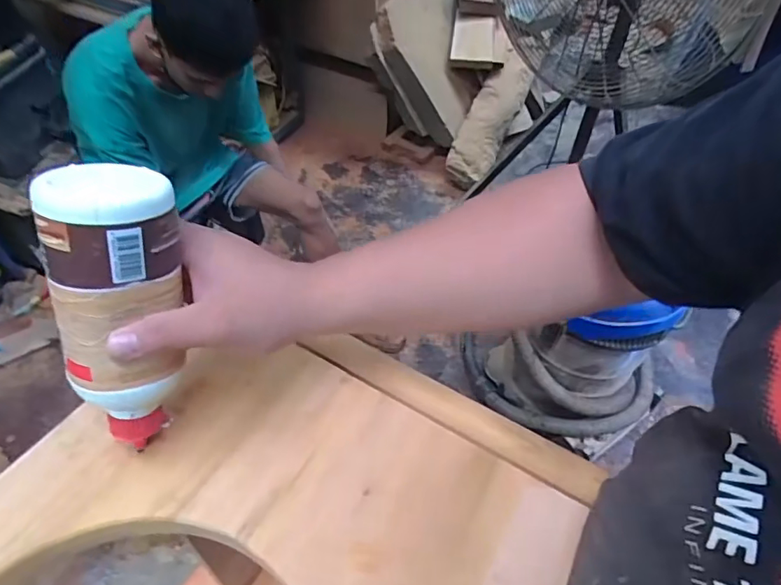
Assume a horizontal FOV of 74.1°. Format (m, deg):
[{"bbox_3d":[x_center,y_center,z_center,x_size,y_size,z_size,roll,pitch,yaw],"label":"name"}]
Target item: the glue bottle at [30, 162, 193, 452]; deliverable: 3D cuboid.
[{"bbox_3d":[-0.166,0.023,0.325,0.063,0.192,0.060,9,24,6],"label":"glue bottle"}]

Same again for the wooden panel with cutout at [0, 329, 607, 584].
[{"bbox_3d":[-0.138,0.229,0.293,0.371,0.031,0.542,26,55,18],"label":"wooden panel with cutout"}]

